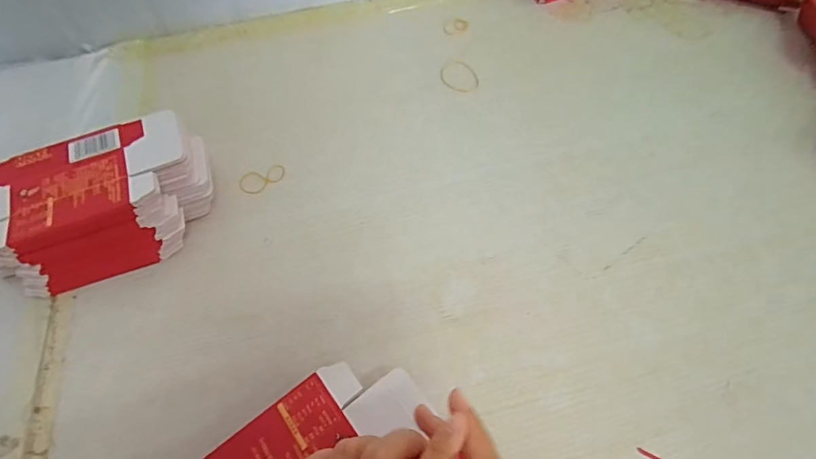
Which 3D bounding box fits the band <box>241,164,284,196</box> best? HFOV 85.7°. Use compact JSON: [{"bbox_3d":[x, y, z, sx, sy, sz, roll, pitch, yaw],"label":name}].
[{"bbox_3d":[-0.155,-0.055,0.469,0.049,0.004,0.030,-35,64,-17],"label":"band"}]

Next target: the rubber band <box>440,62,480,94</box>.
[{"bbox_3d":[0.063,-0.186,0.538,0.040,0.004,0.056,-25,61,-12],"label":"rubber band"}]

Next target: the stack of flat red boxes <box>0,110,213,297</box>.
[{"bbox_3d":[-0.292,-0.020,0.413,0.208,0.066,0.125,-22,60,-10],"label":"stack of flat red boxes"}]

